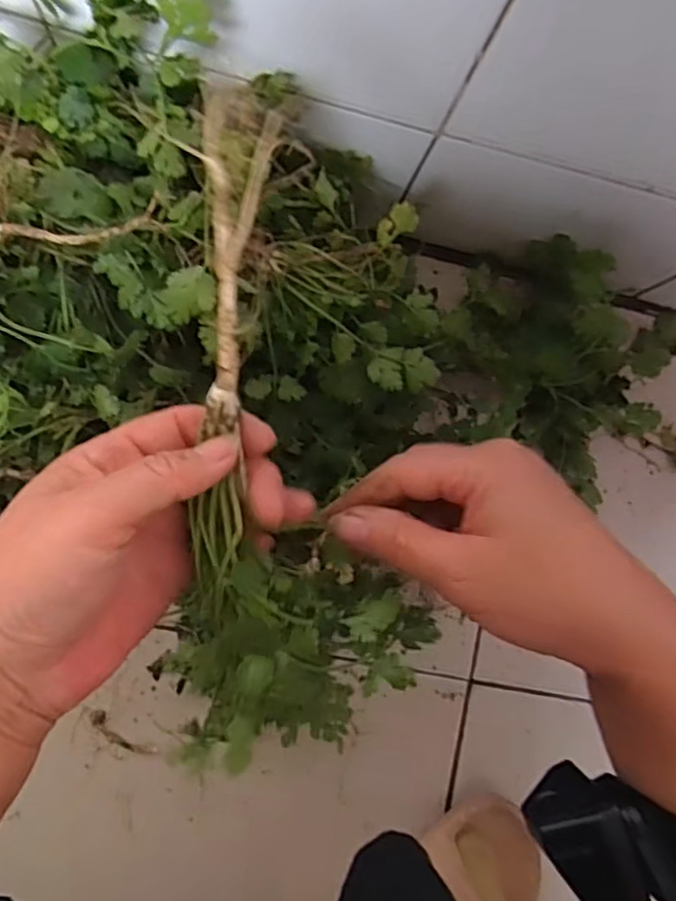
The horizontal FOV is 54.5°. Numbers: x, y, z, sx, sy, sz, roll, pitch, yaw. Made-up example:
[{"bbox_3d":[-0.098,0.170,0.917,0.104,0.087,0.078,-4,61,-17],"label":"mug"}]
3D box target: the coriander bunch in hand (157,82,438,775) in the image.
[{"bbox_3d":[-0.018,0.013,0.259,0.104,0.037,0.271,-5,108,-5],"label":"coriander bunch in hand"}]

